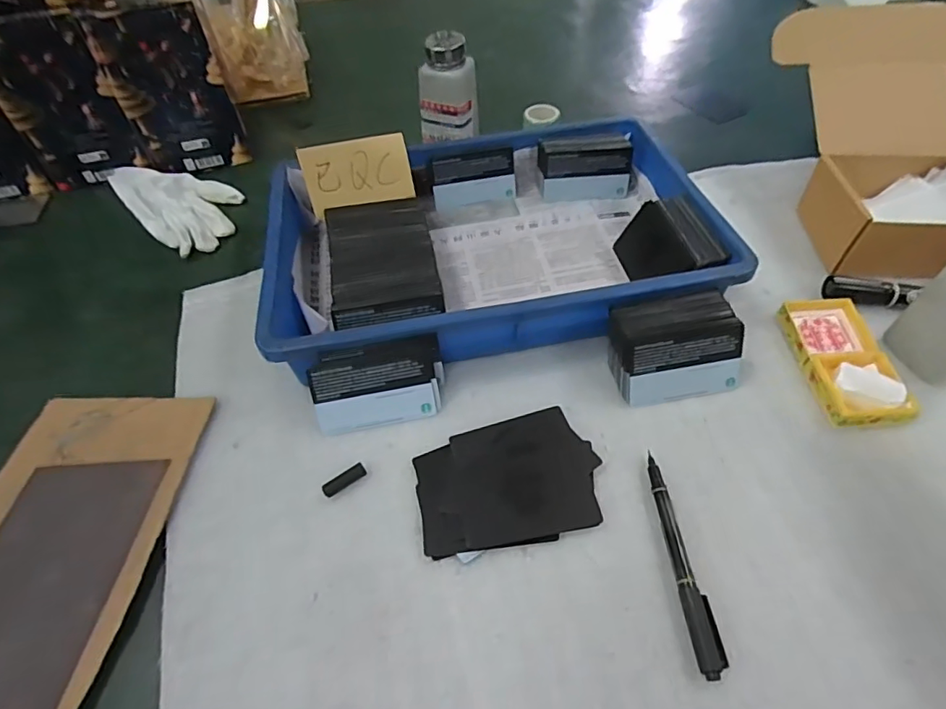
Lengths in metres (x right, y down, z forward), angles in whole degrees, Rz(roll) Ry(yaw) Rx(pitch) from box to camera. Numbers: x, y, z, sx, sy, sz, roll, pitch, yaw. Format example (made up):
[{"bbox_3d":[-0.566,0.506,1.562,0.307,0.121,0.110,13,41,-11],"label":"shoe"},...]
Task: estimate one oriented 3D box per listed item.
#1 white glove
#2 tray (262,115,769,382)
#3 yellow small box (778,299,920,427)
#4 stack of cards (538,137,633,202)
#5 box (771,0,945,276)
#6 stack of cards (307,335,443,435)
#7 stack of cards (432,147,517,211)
[{"bbox_3d":[-0.321,-0.172,0.570,0.193,0.019,0.091,34,60,26],"label":"white glove"},{"bbox_3d":[0.011,-0.101,0.466,0.357,0.057,0.237,-10,52,-5],"label":"tray"},{"bbox_3d":[0.276,-0.001,0.398,0.057,0.019,0.116,-4,51,-1],"label":"yellow small box"},{"bbox_3d":[0.113,-0.186,0.528,0.090,0.053,0.028,0,52,2],"label":"stack of cards"},{"bbox_3d":[0.373,-0.186,0.462,0.163,0.137,0.220,-2,52,1],"label":"box"},{"bbox_3d":[-0.068,0.021,0.385,0.094,0.061,0.011,-10,17,-8],"label":"stack of cards"},{"bbox_3d":[0.002,-0.177,0.535,0.084,0.045,0.023,-9,50,-3],"label":"stack of cards"}]

